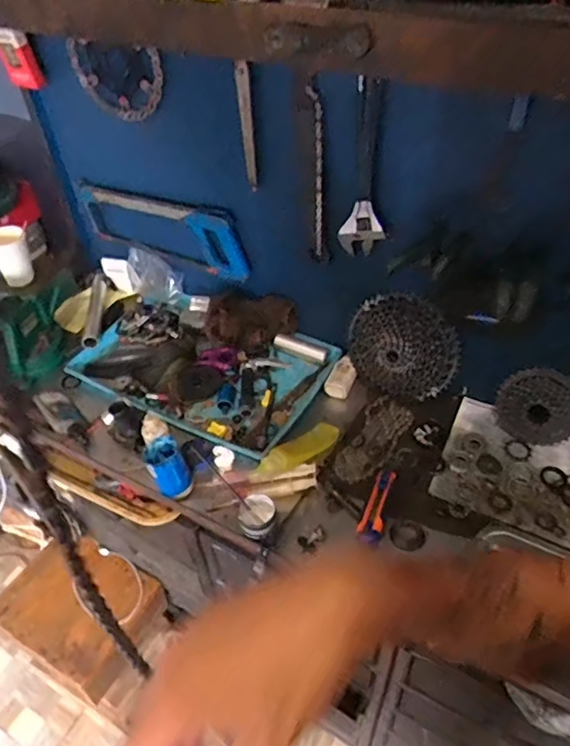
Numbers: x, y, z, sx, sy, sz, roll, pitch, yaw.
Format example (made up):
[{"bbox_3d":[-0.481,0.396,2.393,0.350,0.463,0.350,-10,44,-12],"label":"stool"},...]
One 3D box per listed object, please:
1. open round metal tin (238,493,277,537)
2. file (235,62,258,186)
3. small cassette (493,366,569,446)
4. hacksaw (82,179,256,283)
[{"bbox_3d":[-0.039,0.209,0.799,0.052,0.035,0.056,-1,44,1],"label":"open round metal tin"},{"bbox_3d":[-0.059,-0.377,0.840,0.027,0.196,0.004,32,60,23],"label":"file"},{"bbox_3d":[0.407,0.055,0.871,0.132,0.126,0.041,14,47,17],"label":"small cassette"},{"bbox_3d":[-0.244,-0.281,1.070,0.391,0.140,0.023,19,48,21],"label":"hacksaw"}]

